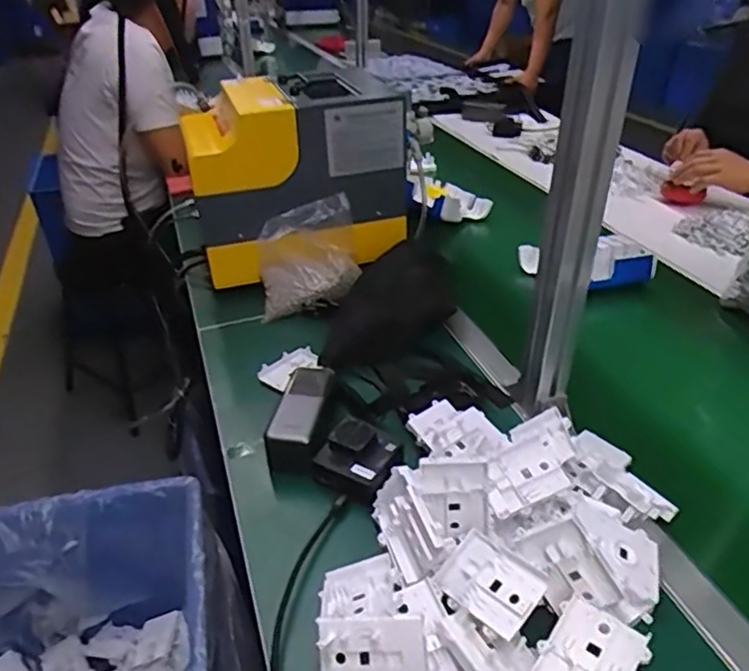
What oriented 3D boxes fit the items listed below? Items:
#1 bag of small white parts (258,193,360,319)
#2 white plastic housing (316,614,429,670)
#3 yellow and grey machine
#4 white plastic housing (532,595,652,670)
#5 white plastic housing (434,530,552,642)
[{"bbox_3d":[-0.103,-0.122,0.959,0.156,0.135,0.101,-7,35,-8],"label":"bag of small white parts"},{"bbox_3d":[-0.001,0.249,0.468,0.082,0.061,0.015,-8,-11,9],"label":"white plastic housing"},{"bbox_3d":[-0.136,-0.267,1.012,0.347,0.256,0.216,-14,36,-17],"label":"yellow and grey machine"},{"bbox_3d":[0.166,0.251,0.473,0.065,0.018,0.078,25,54,36],"label":"white plastic housing"},{"bbox_3d":[0.098,0.210,0.521,0.063,0.015,0.083,-40,40,-23],"label":"white plastic housing"}]

